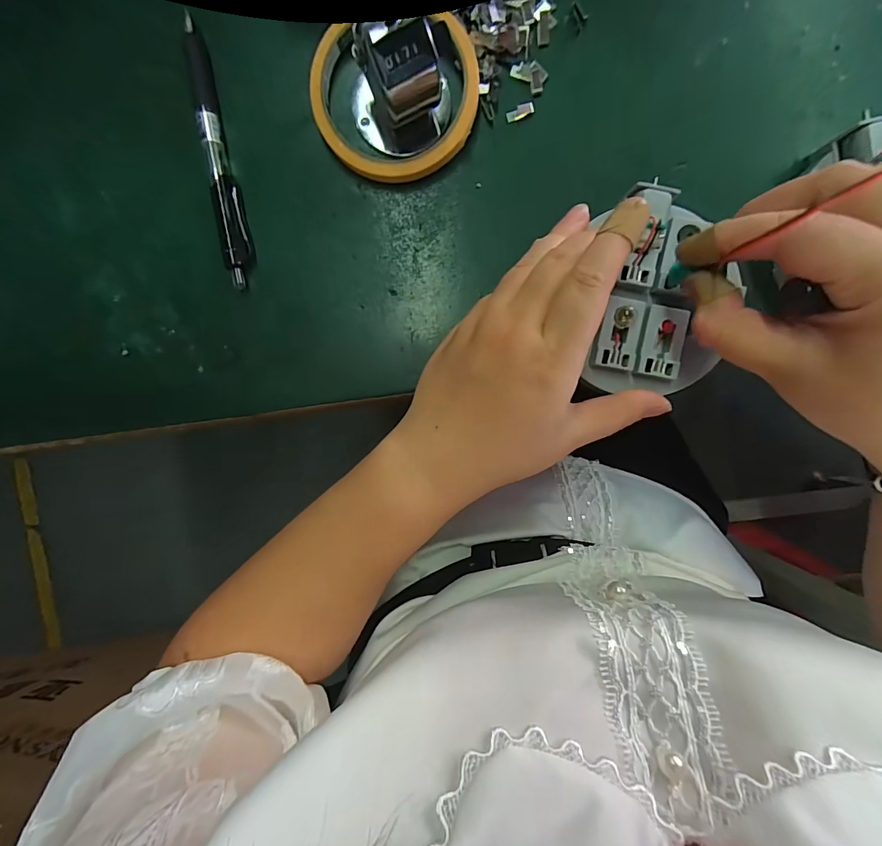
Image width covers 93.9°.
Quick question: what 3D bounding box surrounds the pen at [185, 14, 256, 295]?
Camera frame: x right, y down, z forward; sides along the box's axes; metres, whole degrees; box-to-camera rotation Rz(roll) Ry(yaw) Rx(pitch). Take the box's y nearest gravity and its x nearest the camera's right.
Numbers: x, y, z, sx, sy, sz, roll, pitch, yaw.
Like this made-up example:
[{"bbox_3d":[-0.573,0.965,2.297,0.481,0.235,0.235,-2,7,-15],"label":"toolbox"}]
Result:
[{"bbox_3d":[-0.123,-0.147,0.228,0.014,0.009,0.141,-9,94,0],"label":"pen"}]

